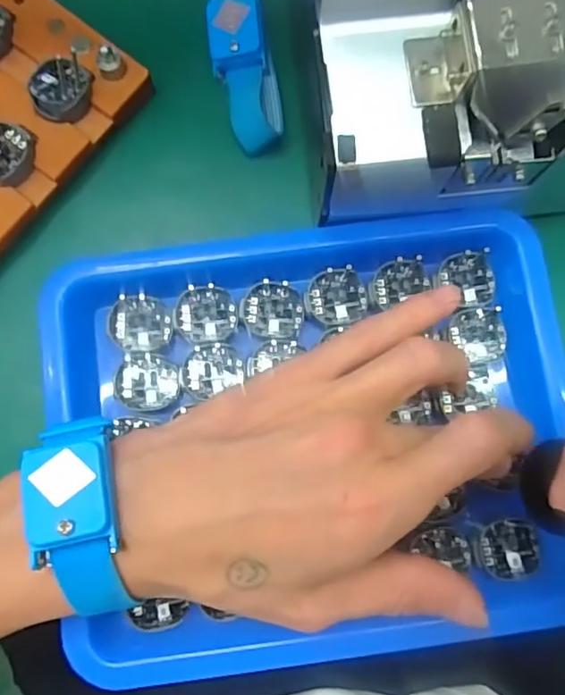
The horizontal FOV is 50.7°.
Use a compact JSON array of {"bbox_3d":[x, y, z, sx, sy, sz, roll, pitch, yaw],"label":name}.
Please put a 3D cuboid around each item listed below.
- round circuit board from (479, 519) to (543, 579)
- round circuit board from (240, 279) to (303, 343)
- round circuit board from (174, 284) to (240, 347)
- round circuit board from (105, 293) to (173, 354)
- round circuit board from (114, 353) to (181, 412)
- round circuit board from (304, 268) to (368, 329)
[{"bbox_3d":[0.094,0.084,0.247,0.023,0.004,0.023,0,82,0],"label":"round circuit board"},{"bbox_3d":[-0.005,-0.017,0.264,0.027,0.004,0.026,0,82,0],"label":"round circuit board"},{"bbox_3d":[-0.034,-0.015,0.264,0.027,0.004,0.026,0,82,0],"label":"round circuit board"},{"bbox_3d":[-0.063,-0.010,0.265,0.027,0.004,0.025,0,82,0],"label":"round circuit board"},{"bbox_3d":[-0.059,0.015,0.259,0.027,0.004,0.024,5,82,1],"label":"round circuit board"},{"bbox_3d":[0.024,-0.022,0.265,0.027,0.004,0.025,0,82,0],"label":"round circuit board"}]

